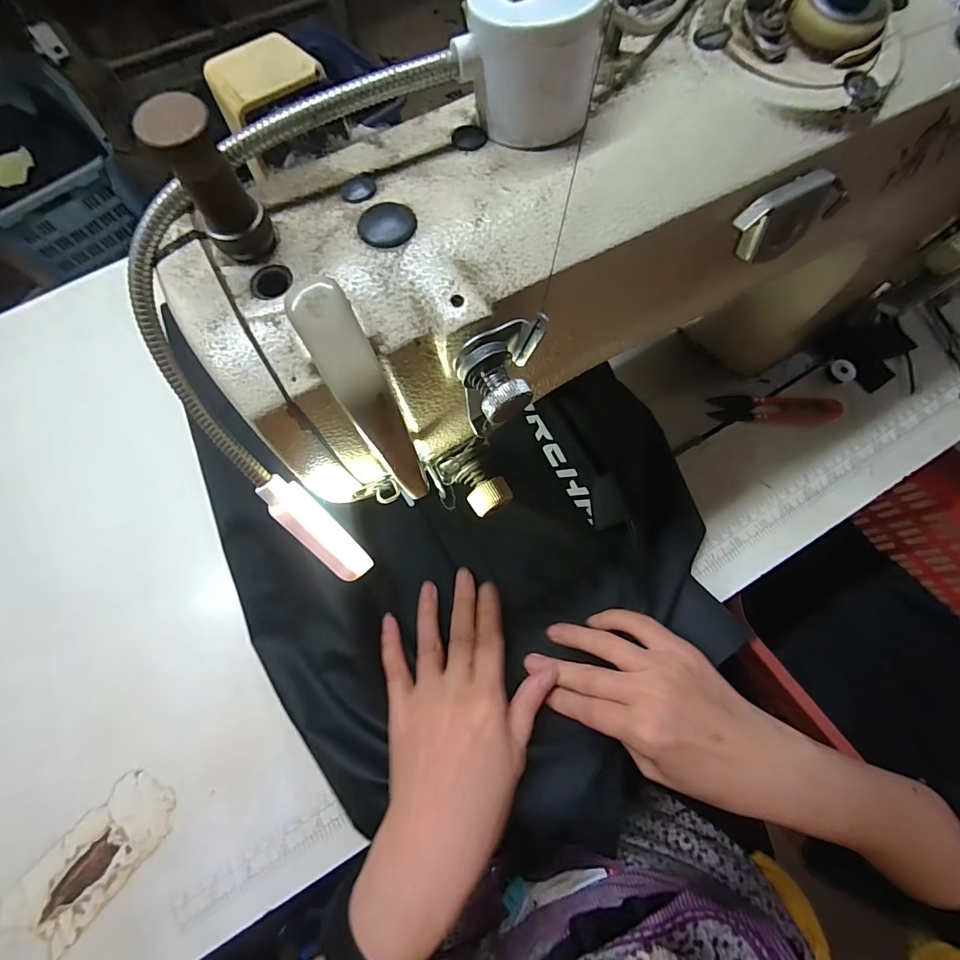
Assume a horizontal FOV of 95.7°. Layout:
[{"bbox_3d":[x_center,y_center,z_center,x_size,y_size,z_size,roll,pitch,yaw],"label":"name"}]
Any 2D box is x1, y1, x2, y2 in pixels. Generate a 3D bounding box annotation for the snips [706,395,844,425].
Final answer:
[{"bbox_3d":[0.249,-0.061,0.367,0.099,0.012,0.026,5,73,2],"label":"snips"}]

